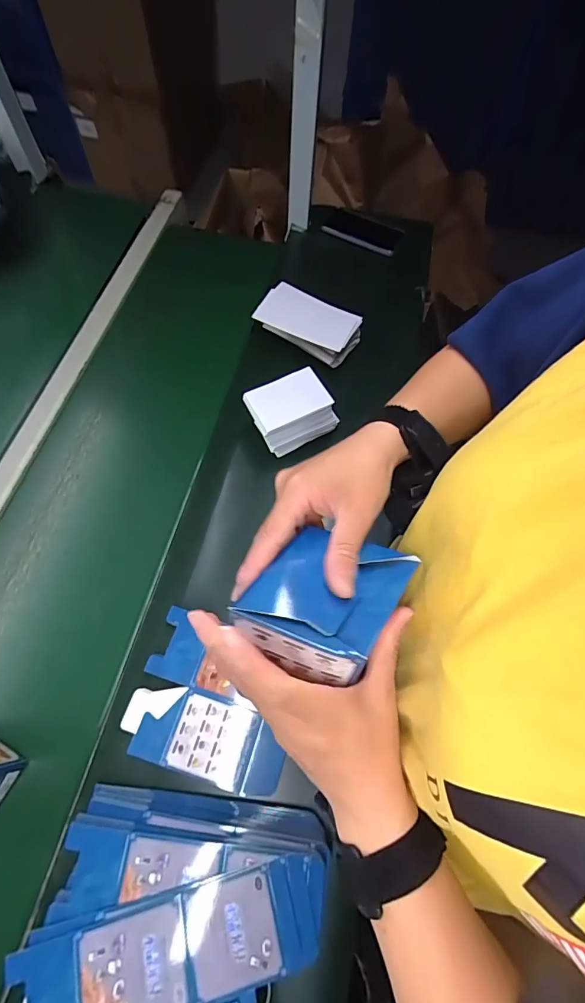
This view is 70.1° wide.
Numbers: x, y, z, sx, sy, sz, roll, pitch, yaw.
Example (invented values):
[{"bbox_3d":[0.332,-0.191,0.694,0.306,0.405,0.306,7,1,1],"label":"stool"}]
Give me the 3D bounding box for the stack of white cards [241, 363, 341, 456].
[{"bbox_3d":[-0.003,-0.136,0.629,0.116,0.084,0.081,-26,74,-9],"label":"stack of white cards"}]

